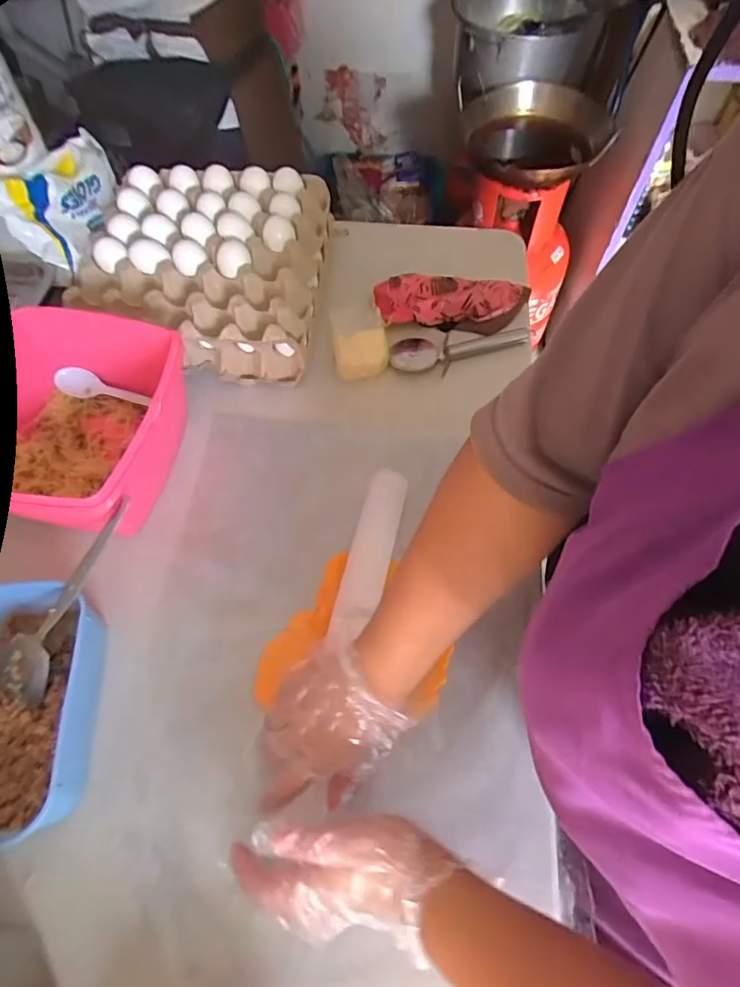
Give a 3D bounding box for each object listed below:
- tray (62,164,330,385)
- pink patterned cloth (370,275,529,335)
[{"bbox_3d":[-0.197,-0.281,0.637,0.259,0.093,0.269,4,61,3],"label":"tray"},{"bbox_3d":[0.102,-0.250,0.659,0.189,0.030,0.083,4,61,3],"label":"pink patterned cloth"}]

